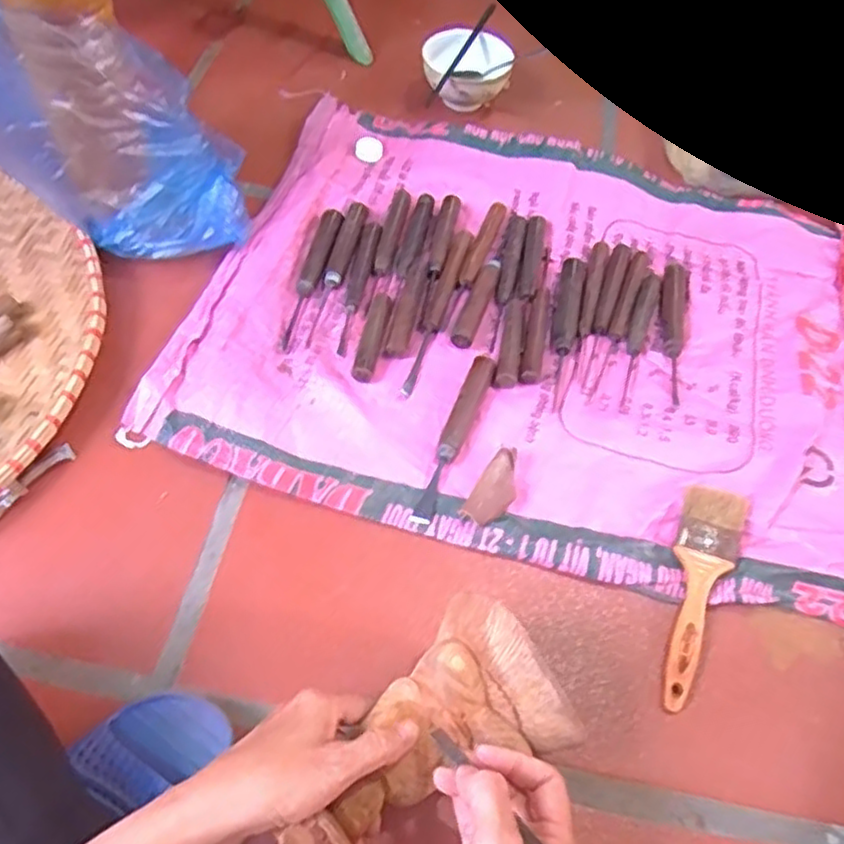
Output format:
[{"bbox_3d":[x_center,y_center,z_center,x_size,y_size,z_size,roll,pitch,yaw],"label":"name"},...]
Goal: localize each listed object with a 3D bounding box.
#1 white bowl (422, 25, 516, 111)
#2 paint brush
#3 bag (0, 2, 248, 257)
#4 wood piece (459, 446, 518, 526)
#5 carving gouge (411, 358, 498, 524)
[{"bbox_3d":[0.052,-0.423,0.868,0.111,0.056,0.113,10,57,2],"label":"white bowl"},{"bbox_3d":[0.216,0.131,0.546,0.048,0.022,0.177,20,58,8],"label":"paint brush"},{"bbox_3d":[-0.286,-0.287,0.627,0.232,0.259,0.150,14,57,5],"label":"bag"},{"bbox_3d":[0.062,0.055,0.587,0.032,0.014,0.071,29,59,14],"label":"wood piece"},{"bbox_3d":[0.029,0.010,0.611,0.021,0.015,0.168,20,58,8],"label":"carving gouge"}]

